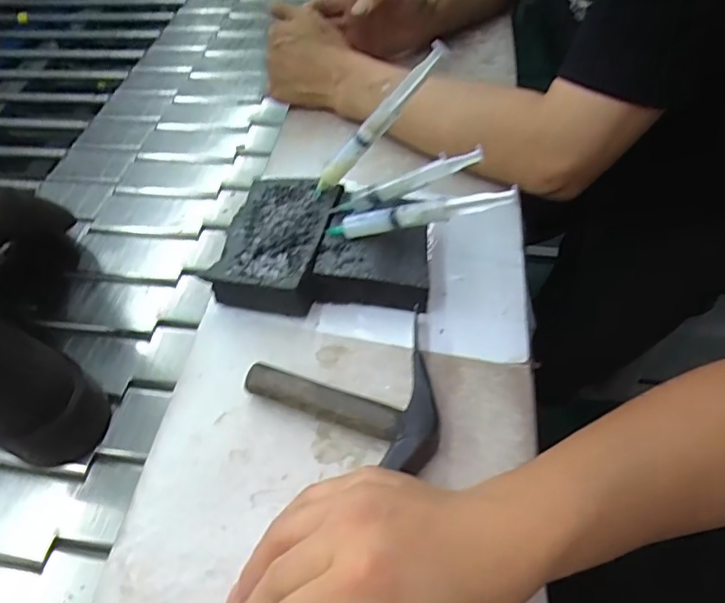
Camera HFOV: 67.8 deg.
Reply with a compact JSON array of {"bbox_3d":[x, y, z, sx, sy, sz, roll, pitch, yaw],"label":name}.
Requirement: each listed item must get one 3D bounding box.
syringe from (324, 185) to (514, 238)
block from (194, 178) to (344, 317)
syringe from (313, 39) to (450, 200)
[{"bbox_3d":[0.039,-0.066,0.402,0.143,0.018,0.012,-7,49,23],"label":"syringe"},{"bbox_3d":[-0.069,-0.051,0.444,0.079,0.030,0.122,8,52,9],"label":"block"},{"bbox_3d":[0.008,-0.133,0.416,0.020,0.155,0.015,22,42,-34],"label":"syringe"}]

